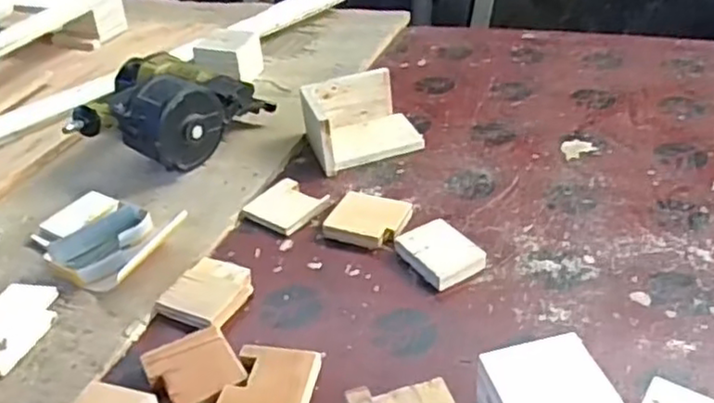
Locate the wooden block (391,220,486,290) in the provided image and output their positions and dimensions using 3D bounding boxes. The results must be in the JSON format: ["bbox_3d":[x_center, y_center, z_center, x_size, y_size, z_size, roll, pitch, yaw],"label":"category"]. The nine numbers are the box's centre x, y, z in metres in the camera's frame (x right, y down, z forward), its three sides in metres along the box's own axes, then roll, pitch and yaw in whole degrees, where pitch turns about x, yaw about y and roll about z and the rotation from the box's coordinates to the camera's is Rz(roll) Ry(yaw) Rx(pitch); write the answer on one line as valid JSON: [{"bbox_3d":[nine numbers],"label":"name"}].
[{"bbox_3d":[0.099,0.061,0.808,0.071,0.024,0.090,-25,41,-23],"label":"wooden block"}]

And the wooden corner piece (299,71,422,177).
[{"bbox_3d":[0.003,-0.127,1.030,0.162,0.087,0.125,-17,38,-14],"label":"wooden corner piece"}]

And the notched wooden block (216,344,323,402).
[{"bbox_3d":[-0.083,0.186,0.663,0.090,0.029,0.100,4,38,14],"label":"notched wooden block"}]

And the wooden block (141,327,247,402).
[{"bbox_3d":[-0.165,0.175,0.694,0.082,0.022,0.097,-23,40,-21],"label":"wooden block"}]

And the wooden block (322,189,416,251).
[{"bbox_3d":[0.013,0.024,0.874,0.097,0.019,0.085,12,40,22],"label":"wooden block"}]

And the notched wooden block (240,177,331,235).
[{"bbox_3d":[-0.097,0.006,0.922,0.098,0.014,0.084,21,45,32],"label":"notched wooden block"}]

